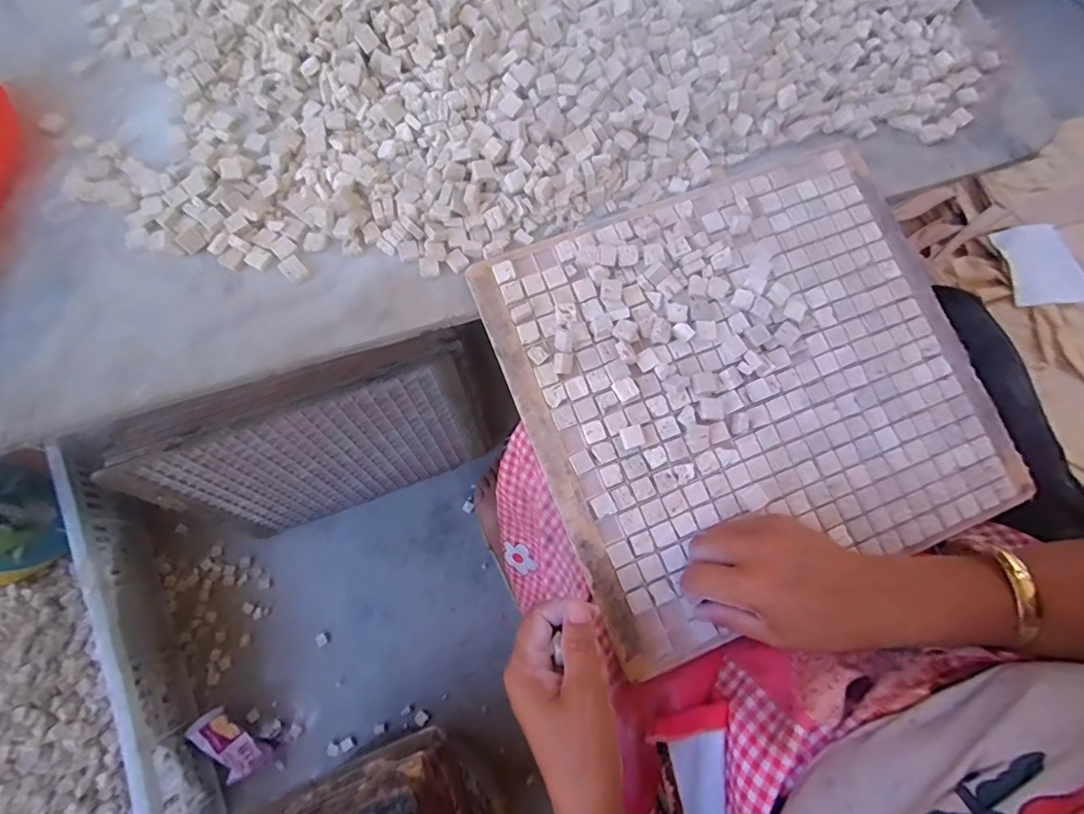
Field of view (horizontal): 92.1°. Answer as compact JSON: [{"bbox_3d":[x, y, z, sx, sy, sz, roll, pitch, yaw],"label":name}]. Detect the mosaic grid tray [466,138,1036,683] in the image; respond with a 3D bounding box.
[{"bbox_3d":[0.159,-0.021,0.395,0.342,0.013,0.312,-21,83,-6],"label":"mosaic grid tray"}]

